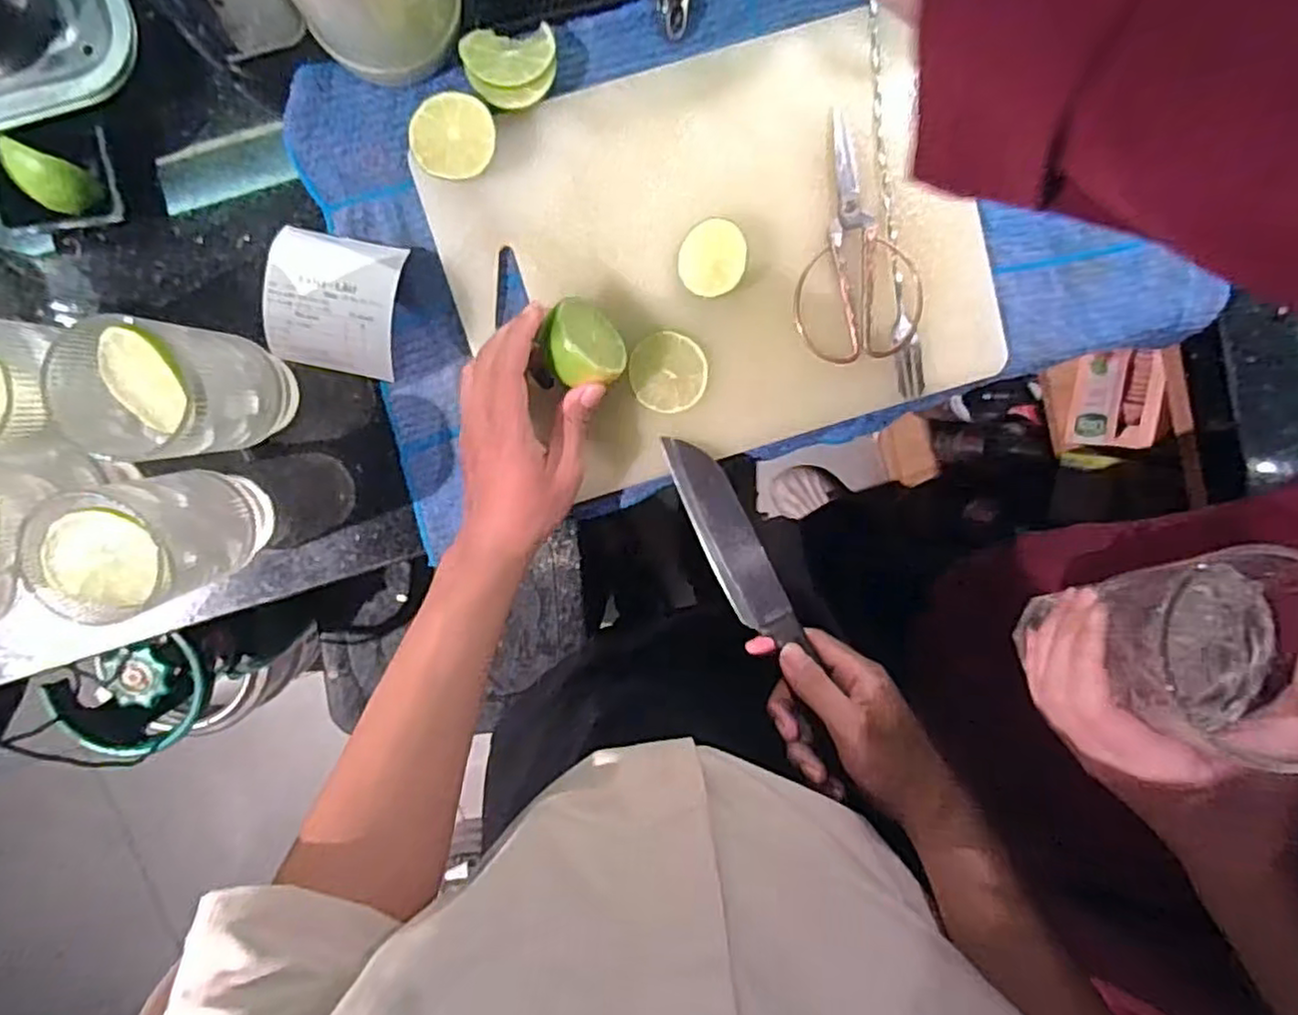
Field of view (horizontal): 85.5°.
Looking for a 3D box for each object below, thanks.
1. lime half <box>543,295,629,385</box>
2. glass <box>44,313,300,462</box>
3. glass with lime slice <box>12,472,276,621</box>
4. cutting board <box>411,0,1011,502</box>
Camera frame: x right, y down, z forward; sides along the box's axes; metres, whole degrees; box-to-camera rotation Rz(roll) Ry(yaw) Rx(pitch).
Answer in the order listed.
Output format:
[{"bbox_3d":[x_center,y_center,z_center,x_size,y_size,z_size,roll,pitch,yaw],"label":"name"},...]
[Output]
[{"bbox_3d":[-0.043,-0.097,0.429,0.053,0.049,0.030,43,136,-16],"label":"lime half"},{"bbox_3d":[-0.254,-0.064,0.395,0.066,0.138,0.067,-1,99,-4],"label":"glass"},{"bbox_3d":[-0.273,0.015,0.403,0.073,0.128,0.067,-20,99,-1],"label":"glass with lime slice"},{"bbox_3d":[0.045,-0.168,0.453,0.334,0.019,0.252,-17,99,-1],"label":"cutting board"}]

